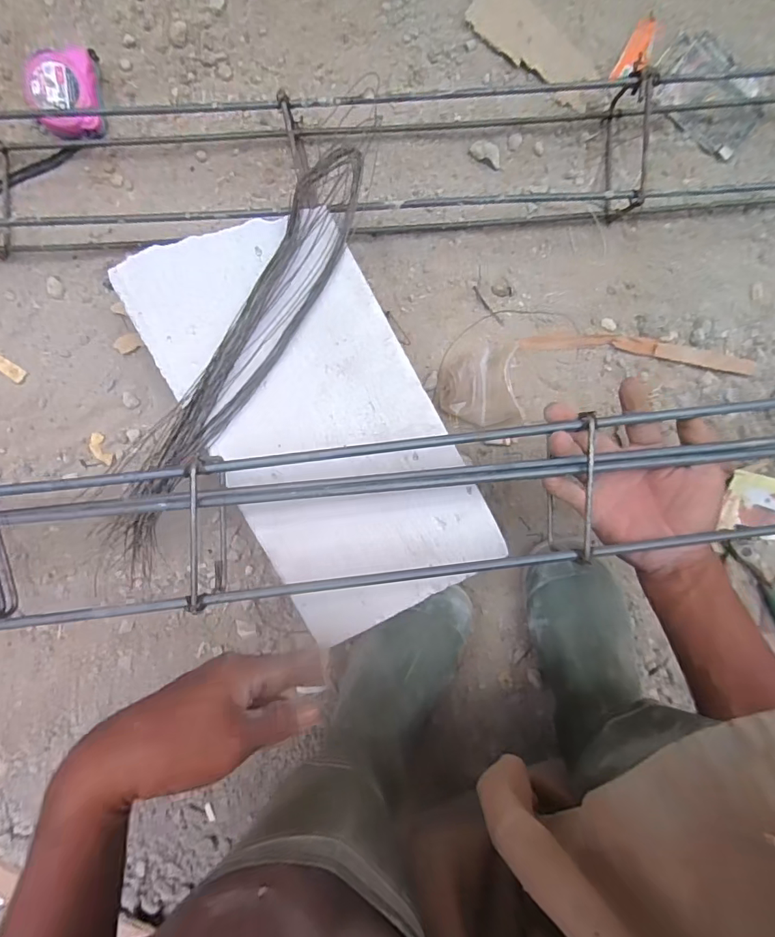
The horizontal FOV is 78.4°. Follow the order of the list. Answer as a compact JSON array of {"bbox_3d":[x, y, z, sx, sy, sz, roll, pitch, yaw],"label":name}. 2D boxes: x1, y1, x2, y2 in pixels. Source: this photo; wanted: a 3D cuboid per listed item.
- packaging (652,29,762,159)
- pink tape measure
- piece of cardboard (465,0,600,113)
[{"bbox_3d":[0.333,-0.388,0.491,0.119,0.009,0.082,33,94,-7],"label":"packaging"},{"bbox_3d":[-0.312,-0.362,0.462,0.060,0.031,0.069,-2,98,-3],"label":"pink tape measure"},{"bbox_3d":[0.152,-0.422,0.475,0.149,0.011,0.053,36,94,-7],"label":"piece of cardboard"}]

